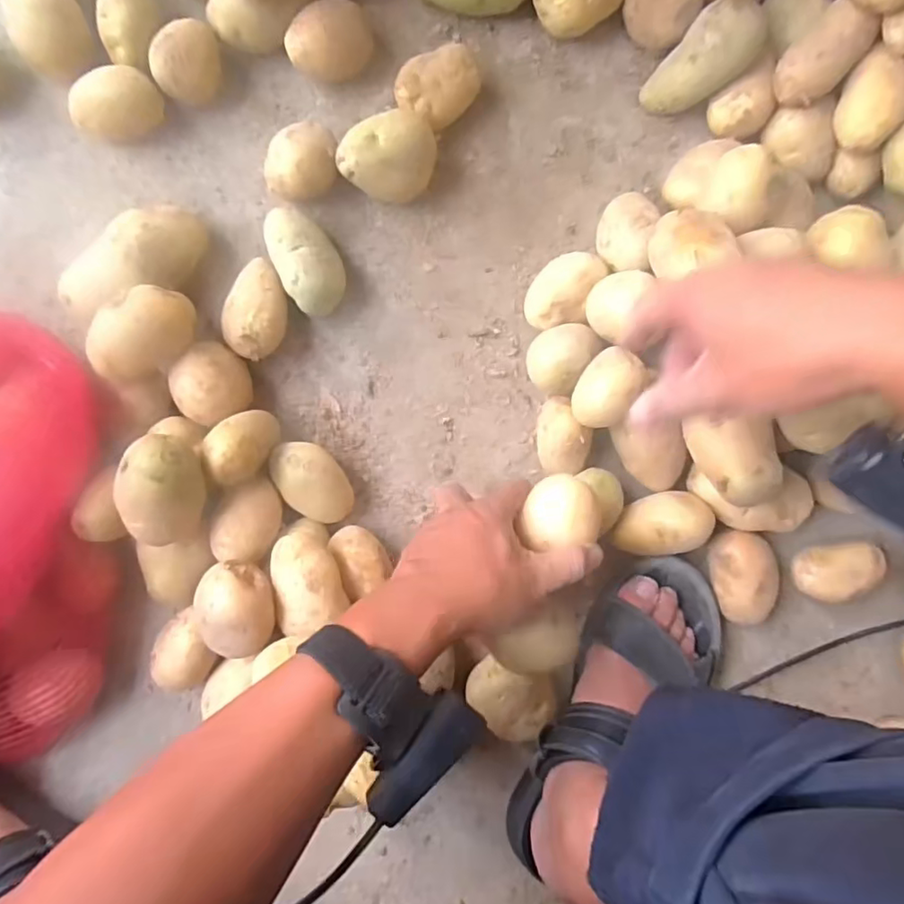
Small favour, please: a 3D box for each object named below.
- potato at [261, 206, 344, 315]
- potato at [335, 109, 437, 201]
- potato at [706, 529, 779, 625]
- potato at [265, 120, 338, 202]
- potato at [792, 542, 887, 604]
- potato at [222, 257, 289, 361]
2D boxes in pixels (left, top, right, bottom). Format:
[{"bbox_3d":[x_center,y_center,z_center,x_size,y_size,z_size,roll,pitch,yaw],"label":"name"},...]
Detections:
[{"bbox_3d":[-0.112,-0.148,0.461,0.045,0.040,0.085,-26,92,-3],"label":"potato"},{"bbox_3d":[-0.048,-0.220,0.454,0.070,0.057,0.050,-22,92,-3],"label":"potato"},{"bbox_3d":[0.237,0.099,0.485,0.050,0.044,0.076,-18,92,-3],"label":"potato"},{"bbox_3d":[-0.115,-0.219,0.457,0.057,0.044,0.048,-27,92,-3],"label":"potato"},{"bbox_3d":[0.310,0.095,0.486,0.065,0.046,0.043,-9,91,-3],"label":"potato"},{"bbox_3d":[-0.149,-0.109,0.457,0.043,0.043,0.074,9,90,-3],"label":"potato"}]

